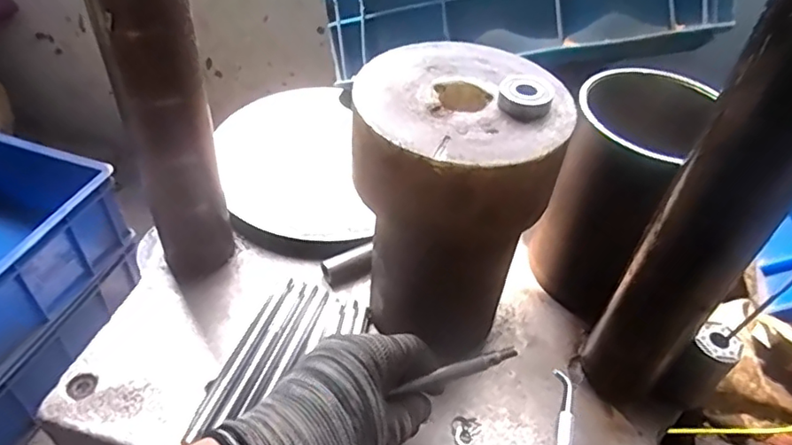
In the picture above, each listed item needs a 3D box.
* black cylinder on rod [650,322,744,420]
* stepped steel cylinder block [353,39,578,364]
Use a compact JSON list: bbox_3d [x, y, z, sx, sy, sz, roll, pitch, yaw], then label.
[{"bbox_3d":[0.239,0.120,0.456,0.043,0.077,0.034,-31,55,-31],"label":"black cylinder on rod"},{"bbox_3d":[0.038,-0.010,0.449,0.141,0.210,0.138,5,44,0],"label":"stepped steel cylinder block"}]

